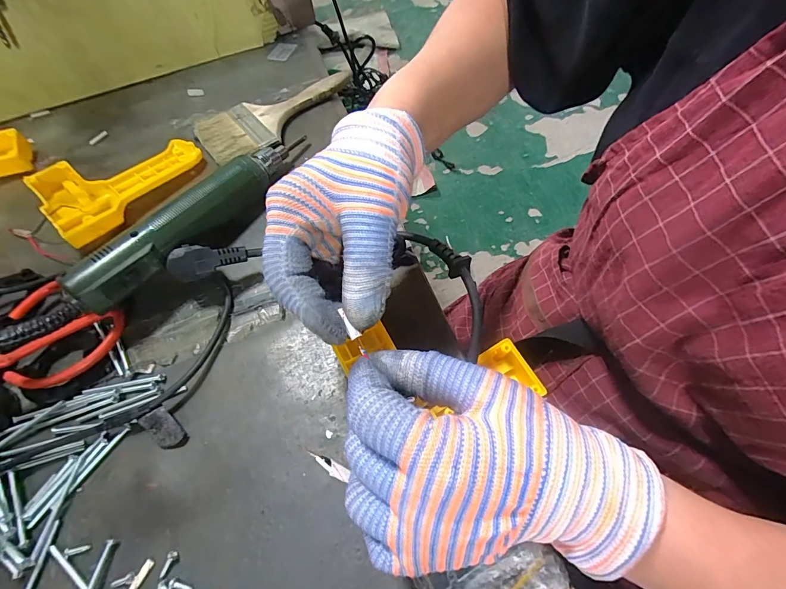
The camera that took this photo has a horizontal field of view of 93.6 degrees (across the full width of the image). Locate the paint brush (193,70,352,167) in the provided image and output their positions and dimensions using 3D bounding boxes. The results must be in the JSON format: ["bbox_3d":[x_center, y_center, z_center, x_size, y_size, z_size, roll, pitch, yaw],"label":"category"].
[{"bbox_3d":[-0.129,-0.205,0.418,0.178,0.021,0.085,-39,65,-17],"label":"paint brush"}]

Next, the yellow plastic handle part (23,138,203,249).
[{"bbox_3d":[-0.289,-0.122,0.383,0.112,0.029,0.148,29,66,19],"label":"yellow plastic handle part"}]

